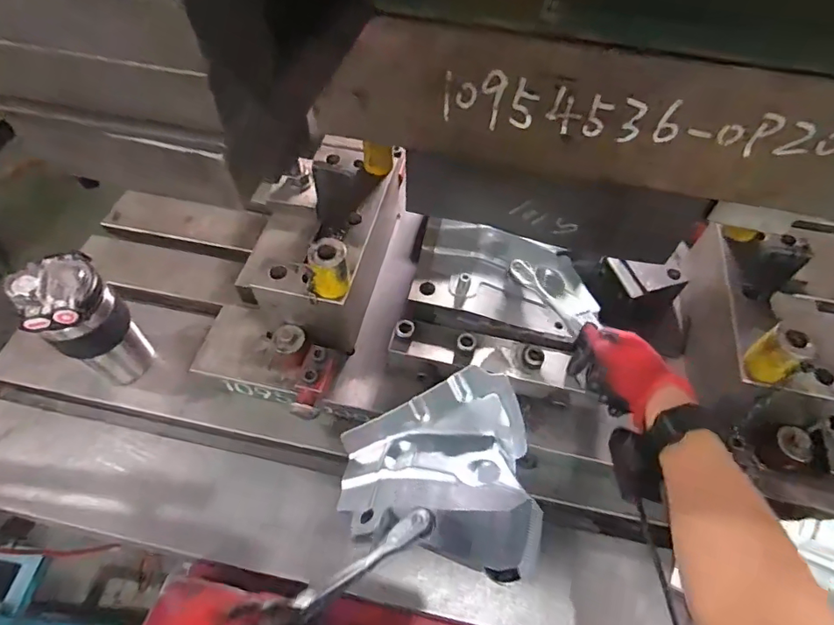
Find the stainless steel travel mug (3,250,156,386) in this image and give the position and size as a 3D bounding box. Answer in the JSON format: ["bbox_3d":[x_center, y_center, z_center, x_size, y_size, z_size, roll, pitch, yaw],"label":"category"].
[{"bbox_3d":[-0.381,0.015,0.576,0.072,0.192,0.082,39,63,22],"label":"stainless steel travel mug"}]

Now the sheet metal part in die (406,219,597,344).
[{"bbox_3d":[0.114,-0.047,0.623,0.221,0.025,0.135,17,63,-1],"label":"sheet metal part in die"}]

